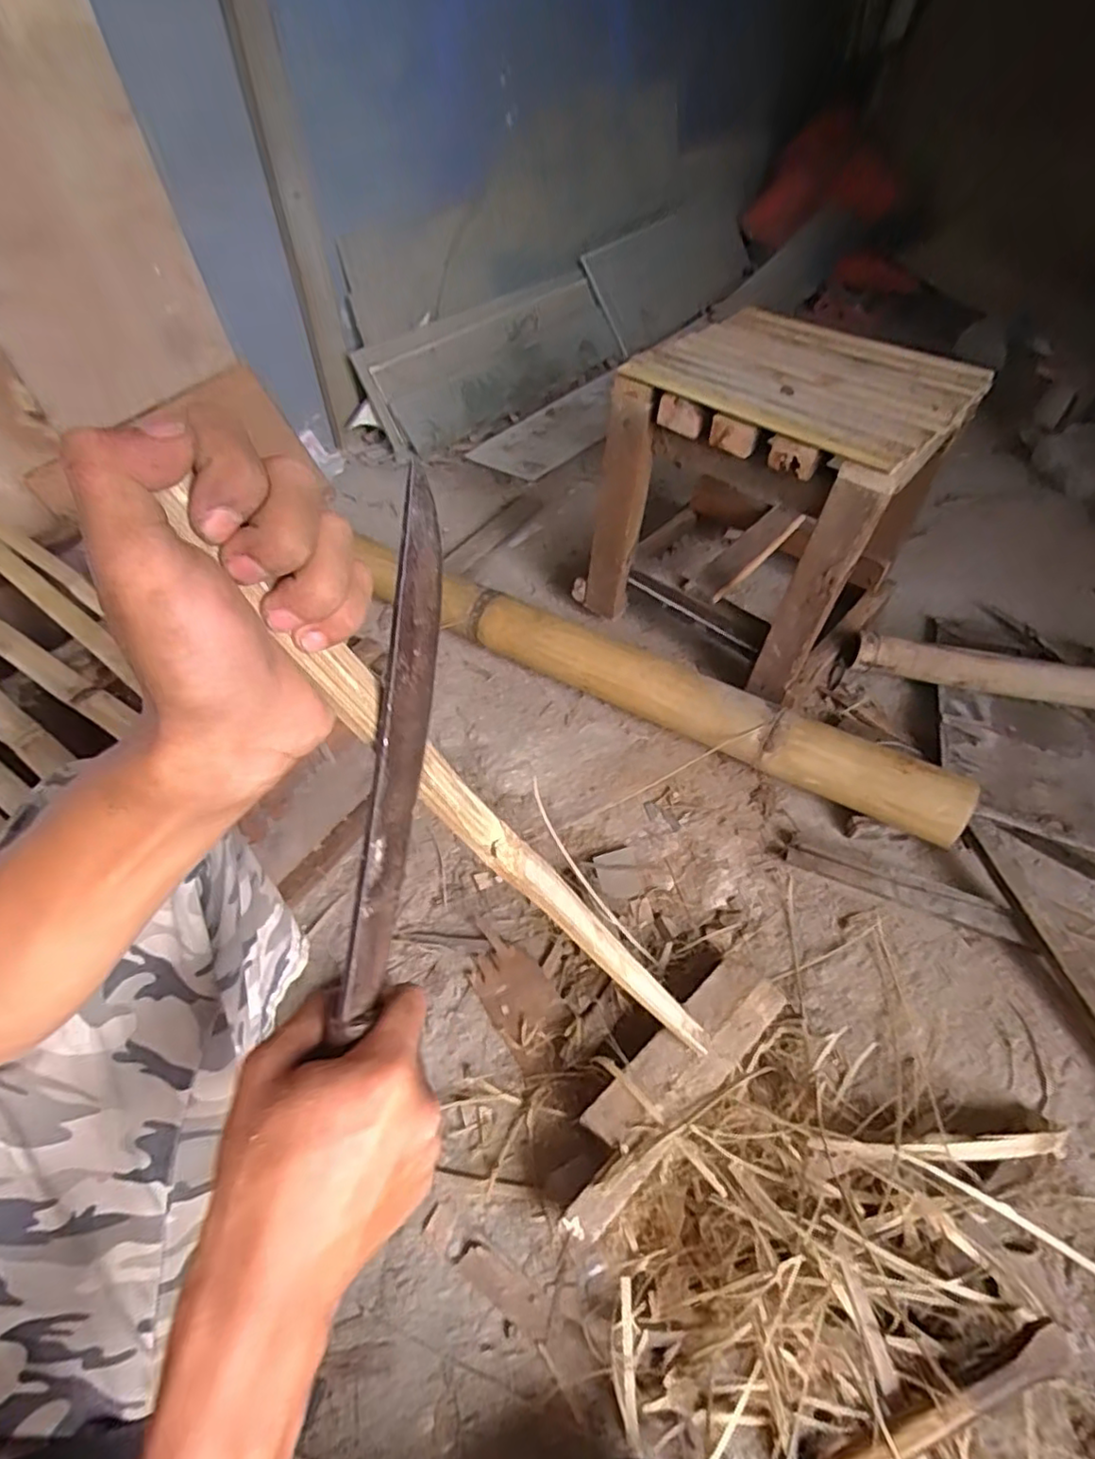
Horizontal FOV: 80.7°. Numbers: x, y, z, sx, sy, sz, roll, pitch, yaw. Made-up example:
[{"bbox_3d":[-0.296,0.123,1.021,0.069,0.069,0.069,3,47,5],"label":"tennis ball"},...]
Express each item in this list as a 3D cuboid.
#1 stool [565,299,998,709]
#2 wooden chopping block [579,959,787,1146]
[{"bbox_3d":[0.344,-0.370,0.994,0.413,0.386,0.407,32,57,25],"label":"stool"},{"bbox_3d":[0.152,0.351,0.684,0.240,0.050,0.077,-37,56,-24],"label":"wooden chopping block"}]

